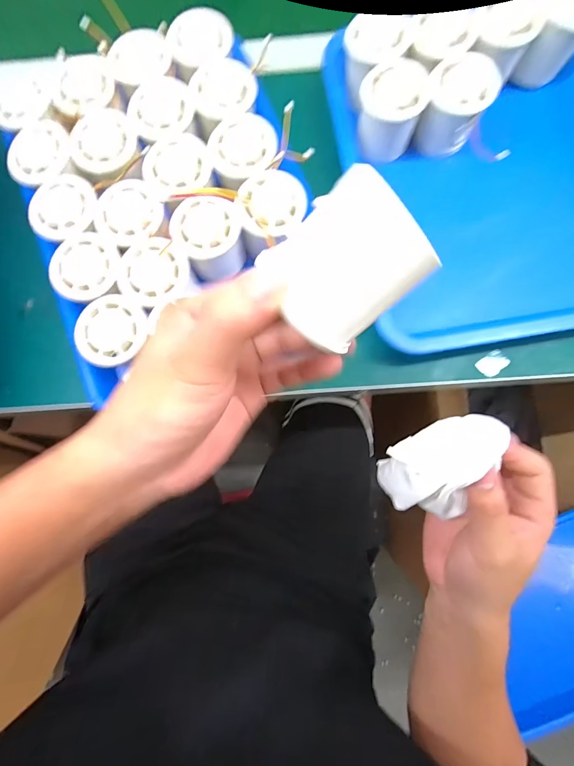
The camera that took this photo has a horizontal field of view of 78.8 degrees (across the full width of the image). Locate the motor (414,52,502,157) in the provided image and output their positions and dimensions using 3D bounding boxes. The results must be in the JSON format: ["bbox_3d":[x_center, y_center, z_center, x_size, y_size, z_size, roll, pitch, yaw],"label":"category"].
[{"bbox_3d":[0.153,-0.257,0.326,0.058,0.052,0.056,0,81,2],"label":"motor"}]

